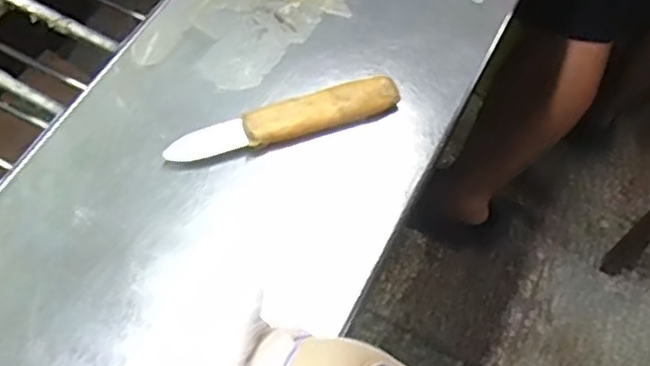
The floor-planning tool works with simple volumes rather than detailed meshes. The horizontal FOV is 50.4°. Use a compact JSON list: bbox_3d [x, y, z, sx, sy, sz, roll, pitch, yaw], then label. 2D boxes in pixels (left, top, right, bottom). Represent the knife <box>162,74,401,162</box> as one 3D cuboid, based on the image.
[{"bbox_3d":[-0.027,-0.042,0.468,0.159,0.015,0.025,-16,63,-11],"label":"knife"}]

